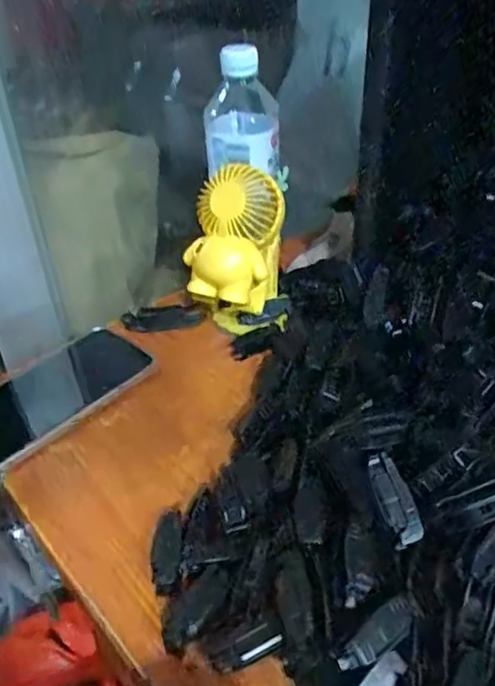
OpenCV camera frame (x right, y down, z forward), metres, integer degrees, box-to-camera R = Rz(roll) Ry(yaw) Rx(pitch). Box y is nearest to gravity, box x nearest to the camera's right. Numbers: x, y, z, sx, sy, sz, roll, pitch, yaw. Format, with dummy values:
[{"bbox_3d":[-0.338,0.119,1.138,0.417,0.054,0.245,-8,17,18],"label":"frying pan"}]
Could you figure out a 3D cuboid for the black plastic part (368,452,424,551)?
[{"bbox_3d":[0.079,0.083,0.328,0.017,0.005,0.052,-11,55,-8],"label":"black plastic part"}]

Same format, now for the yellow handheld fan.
[{"bbox_3d":[-0.008,-0.067,0.504,0.073,0.142,0.078,5,38,11],"label":"yellow handheld fan"}]

